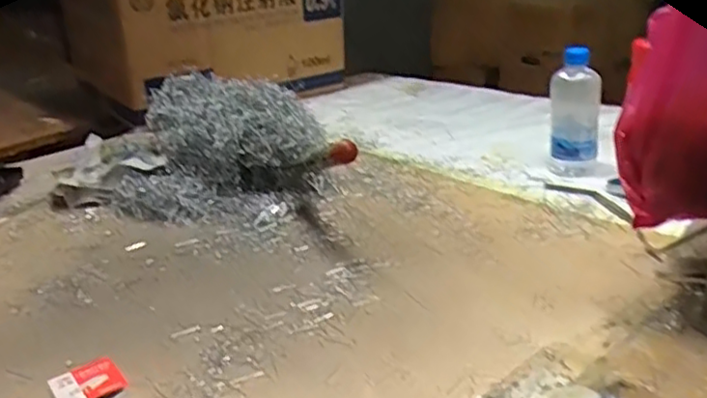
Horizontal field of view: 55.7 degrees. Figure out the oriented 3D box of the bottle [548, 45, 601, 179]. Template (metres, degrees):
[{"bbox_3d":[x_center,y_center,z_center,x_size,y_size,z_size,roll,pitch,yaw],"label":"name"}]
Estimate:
[{"bbox_3d":[0.311,-0.123,0.945,0.065,0.166,0.054,4,25,22],"label":"bottle"}]

